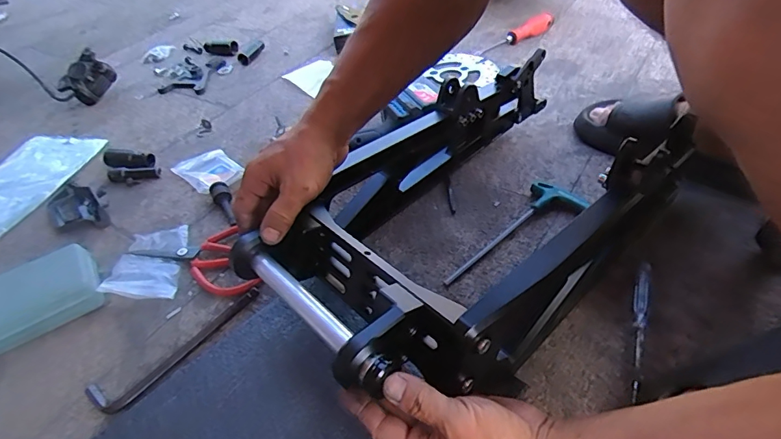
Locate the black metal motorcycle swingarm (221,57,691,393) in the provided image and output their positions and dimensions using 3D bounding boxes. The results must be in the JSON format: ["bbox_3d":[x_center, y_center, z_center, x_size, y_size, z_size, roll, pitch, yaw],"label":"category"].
[{"bbox_3d":[0.088,-0.011,0.496,0.450,0.114,0.257,-36,50,-27],"label":"black metal motorcycle swingarm"}]

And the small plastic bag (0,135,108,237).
[{"bbox_3d":[-0.572,-0.062,0.727,0.145,0.016,0.237,4,44,12],"label":"small plastic bag"}]

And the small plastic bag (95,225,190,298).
[{"bbox_3d":[-0.289,0.047,0.561,0.074,0.022,0.105,-9,43,-1],"label":"small plastic bag"}]

